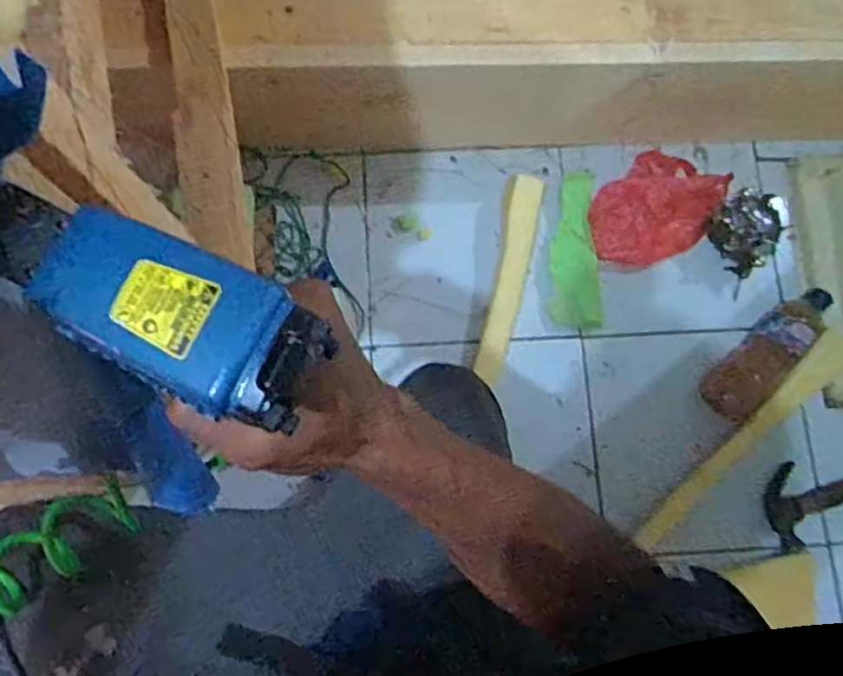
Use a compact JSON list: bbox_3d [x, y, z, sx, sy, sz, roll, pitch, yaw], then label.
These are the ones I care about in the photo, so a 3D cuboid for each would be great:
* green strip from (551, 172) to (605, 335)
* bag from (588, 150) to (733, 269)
[{"bbox_3d":[0.224,-0.127,0.993,0.070,0.022,0.228,1,77,-1],"label":"green strip"},{"bbox_3d":[0.344,-0.195,1.015,0.162,0.043,0.204,33,78,6],"label":"bag"}]

